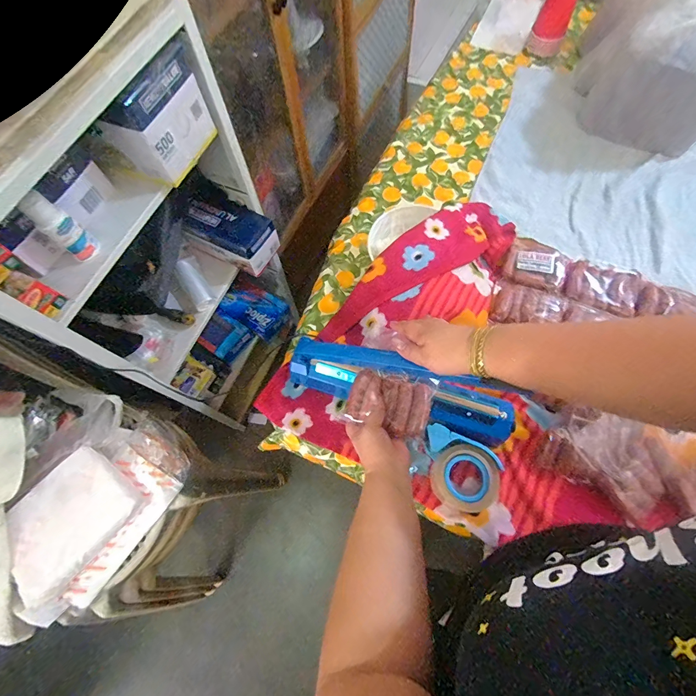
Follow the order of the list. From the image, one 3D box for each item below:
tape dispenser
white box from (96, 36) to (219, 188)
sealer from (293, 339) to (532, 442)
[{"bbox_3d":[0.181,0.205,0.577,0.129,0.045,0.118,20,70,10],"label":"tape dispenser"},{"bbox_3d":[-0.311,-0.371,0.556,0.090,0.145,0.160,16,70,8],"label":"white box"},{"bbox_3d":[0.087,0.068,0.595,0.379,0.117,0.076,16,70,7],"label":"sealer"}]

